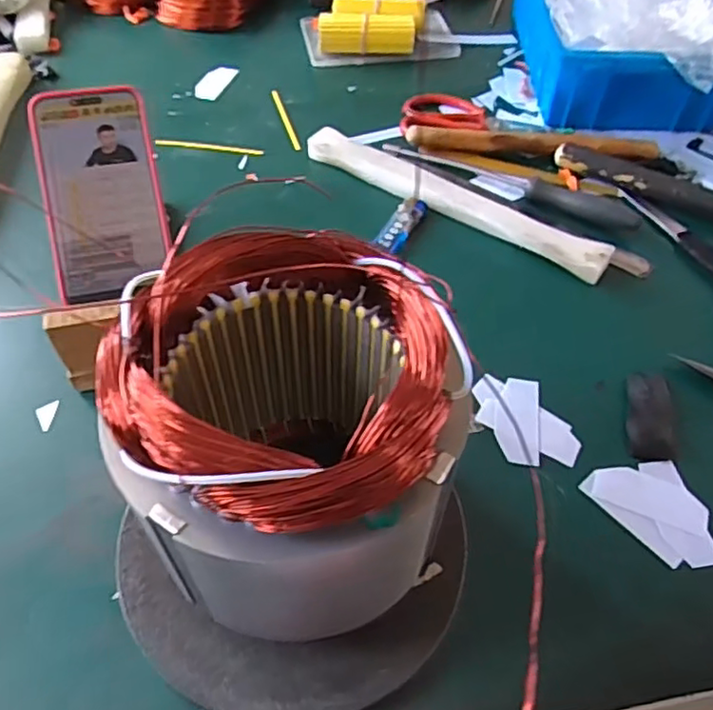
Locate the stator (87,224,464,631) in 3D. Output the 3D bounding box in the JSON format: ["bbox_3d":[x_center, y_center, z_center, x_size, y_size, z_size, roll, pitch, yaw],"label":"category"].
[{"bbox_3d":[-0.032,0.038,0.302,0.139,0.140,0.137,-15,53,-13],"label":"stator"}]

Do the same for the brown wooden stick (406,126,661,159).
[{"bbox_3d":[0.176,-0.210,0.630,0.244,0.025,0.033,2,51,0],"label":"brown wooden stick"}]

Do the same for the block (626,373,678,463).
[{"bbox_3d":[0.206,0.043,0.437,0.033,0.009,0.067,9,51,6],"label":"block"}]

